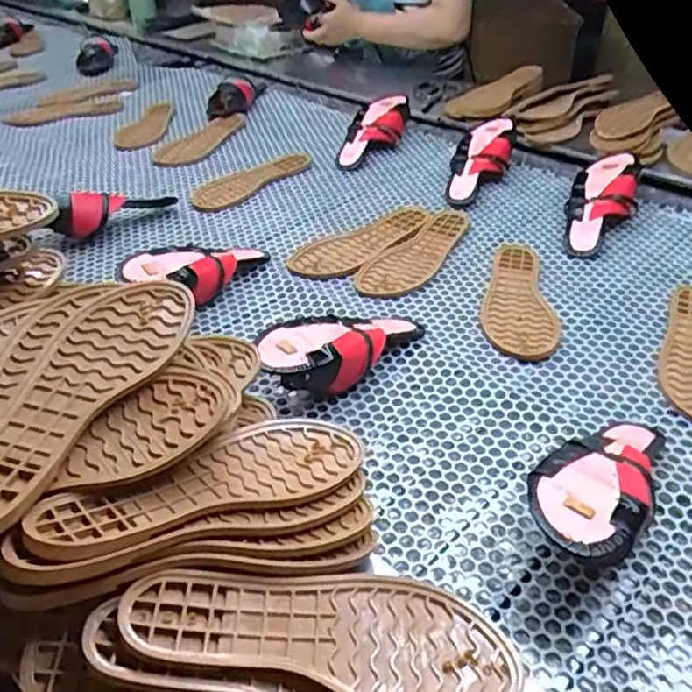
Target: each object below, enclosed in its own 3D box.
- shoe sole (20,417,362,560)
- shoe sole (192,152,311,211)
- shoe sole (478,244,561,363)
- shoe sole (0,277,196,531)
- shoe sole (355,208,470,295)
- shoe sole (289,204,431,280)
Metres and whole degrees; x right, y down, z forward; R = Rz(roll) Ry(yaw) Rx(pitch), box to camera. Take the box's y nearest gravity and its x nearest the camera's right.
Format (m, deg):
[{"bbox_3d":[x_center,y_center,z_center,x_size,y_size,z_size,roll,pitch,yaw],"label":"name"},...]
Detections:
[{"bbox_3d":[-0.100,0.100,0.476,0.249,0.016,0.088,-11,36,-38],"label":"shoe sole"},{"bbox_3d":[-0.168,-0.294,1.132,0.089,0.018,0.239,29,49,26],"label":"shoe sole"},{"bbox_3d":[0.217,-0.066,0.827,0.088,0.009,0.250,-1,40,5],"label":"shoe sole"},{"bbox_3d":[-0.210,0.030,0.475,0.098,0.028,0.250,15,43,18],"label":"shoe sole"},{"bbox_3d":[0.112,-0.136,0.928,0.086,0.012,0.248,26,49,32],"label":"shoe sole"},{"bbox_3d":[0.032,-0.158,0.950,0.252,0.022,0.077,-32,47,-29],"label":"shoe sole"}]

